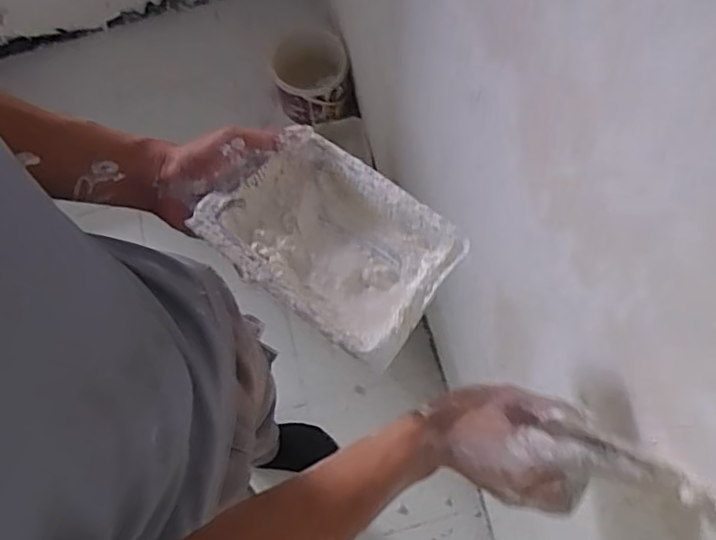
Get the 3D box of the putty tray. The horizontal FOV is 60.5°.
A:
[{"bbox_3d":[-0.019,-0.021,0.465,0.173,0.037,0.123,38,76,13],"label":"putty tray"}]

